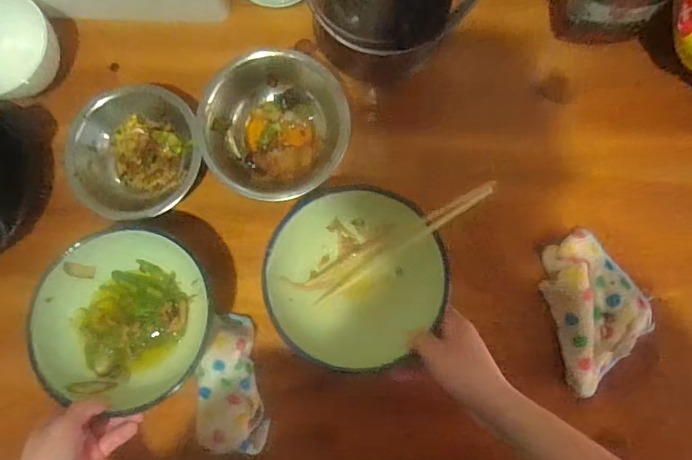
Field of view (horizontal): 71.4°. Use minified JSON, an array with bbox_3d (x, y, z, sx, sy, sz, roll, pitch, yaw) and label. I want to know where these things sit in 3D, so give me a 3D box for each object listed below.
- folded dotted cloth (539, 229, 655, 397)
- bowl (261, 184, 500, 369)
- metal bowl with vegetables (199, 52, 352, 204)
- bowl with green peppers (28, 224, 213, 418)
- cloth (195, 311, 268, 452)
[{"bbox_3d":[0.265,0.080,0.499,0.102,0.046,0.154,-14,83,1],"label":"folded dotted cloth"},{"bbox_3d":[0.014,0.047,0.481,0.181,0.072,0.183,10,84,4],"label":"bowl"},{"bbox_3d":[-0.074,-0.106,0.512,0.150,0.060,0.148,0,84,3],"label":"metal bowl with vegetables"},{"bbox_3d":[-0.221,0.086,0.488,0.156,0.055,0.166,0,84,3],"label":"bowl with green peppers"},{"bbox_3d":[-0.120,0.159,0.503,0.067,0.040,0.135,0,84,3],"label":"cloth"}]

